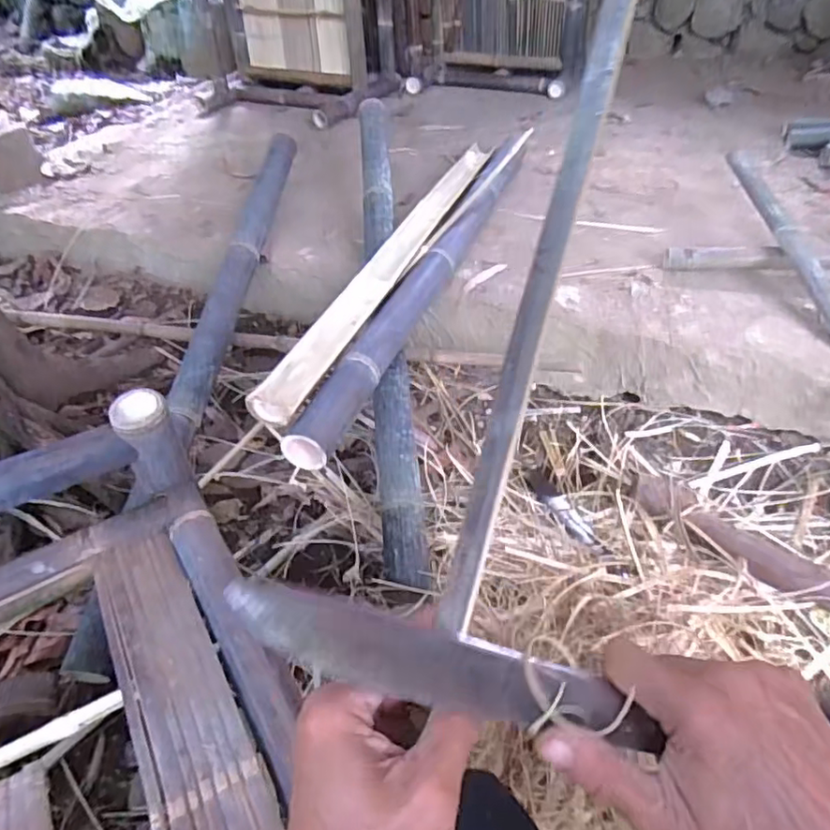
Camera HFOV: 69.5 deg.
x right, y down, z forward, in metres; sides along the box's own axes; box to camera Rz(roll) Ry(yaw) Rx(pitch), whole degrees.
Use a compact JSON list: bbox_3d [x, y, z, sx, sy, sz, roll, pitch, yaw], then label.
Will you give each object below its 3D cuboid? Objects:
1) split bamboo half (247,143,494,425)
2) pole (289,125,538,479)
[{"bbox_3d":[-0.016,-0.445,1.509,0.092,0.053,1.431,12,44,16],"label":"split bamboo half"},{"bbox_3d":[0.091,-0.421,1.532,0.093,0.084,1.570,13,44,17],"label":"pole"}]

